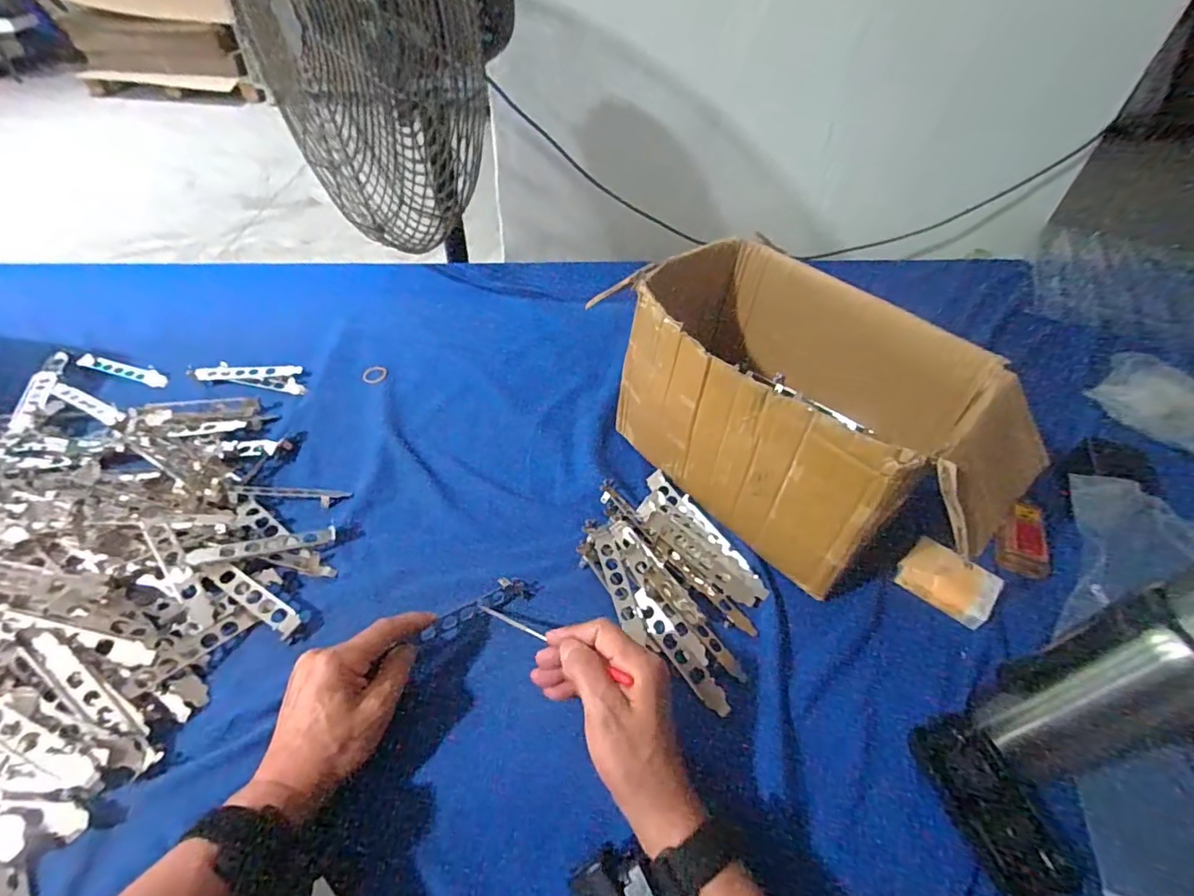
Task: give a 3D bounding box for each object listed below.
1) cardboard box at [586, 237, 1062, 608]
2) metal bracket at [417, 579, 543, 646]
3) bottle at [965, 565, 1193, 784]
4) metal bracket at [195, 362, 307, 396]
[{"bbox_3d":[0.193,-0.030,0.536,0.211,0.191,0.346,-26,53,-27],"label":"cardboard box"},{"bbox_3d":[-0.102,0.139,0.475,0.110,0.009,0.025,-19,50,-30],"label":"metal bracket"},{"bbox_3d":[0.333,0.140,0.333,0.064,0.253,0.071,-9,47,-15],"label":"bottle"},{"bbox_3d":[-0.435,-0.097,0.684,0.137,0.015,0.041,7,45,1],"label":"metal bracket"}]

